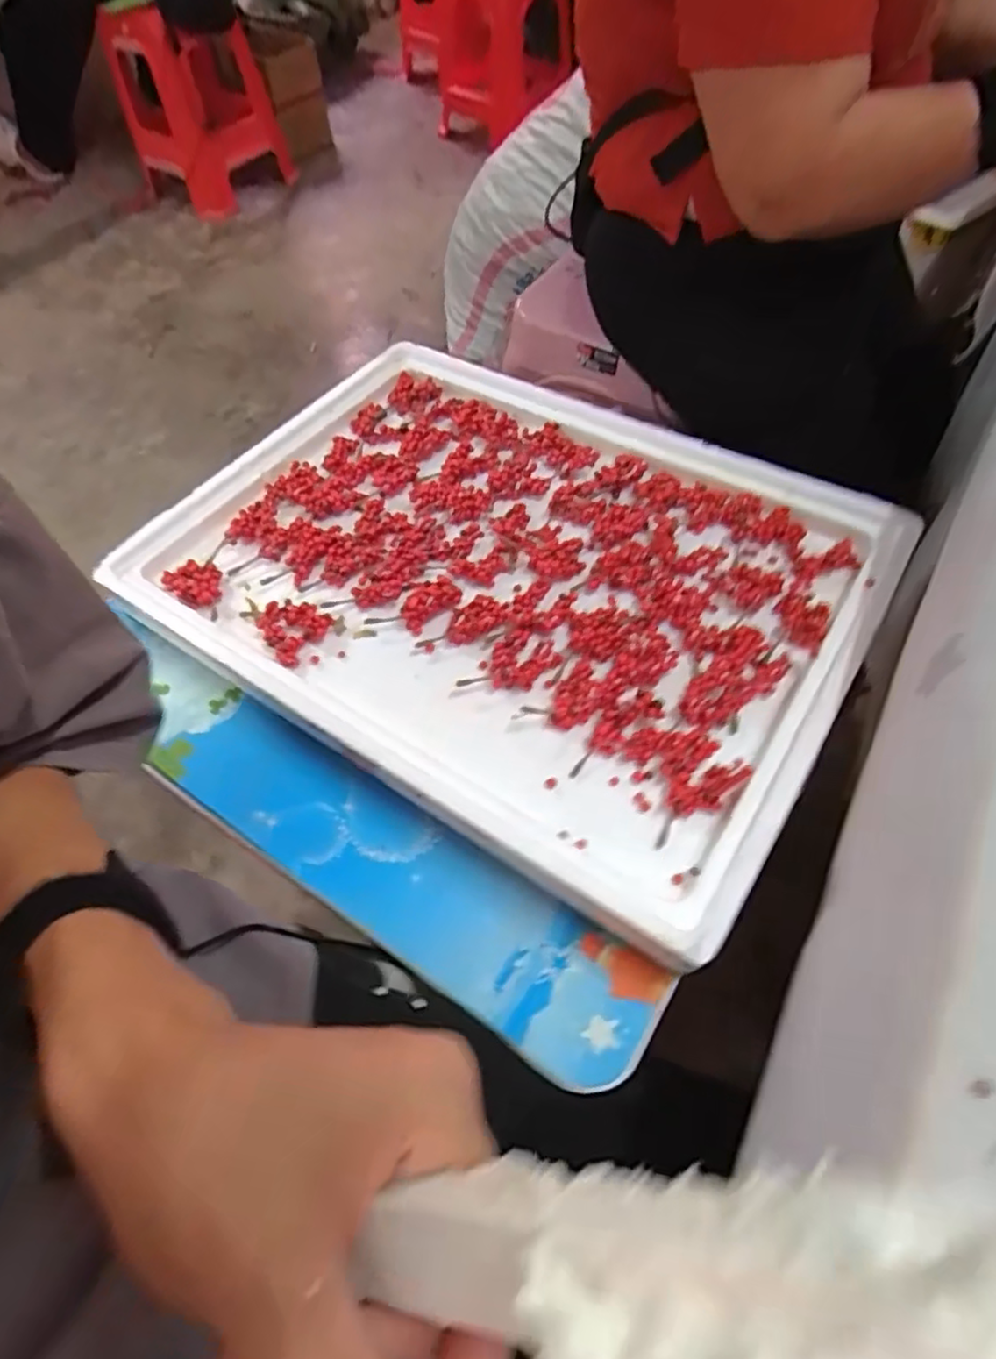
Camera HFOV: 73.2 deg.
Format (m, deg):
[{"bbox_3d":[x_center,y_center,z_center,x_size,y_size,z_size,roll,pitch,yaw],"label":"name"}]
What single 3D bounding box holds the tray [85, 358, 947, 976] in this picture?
[{"bbox_3d":[-0.001,-0.100,0.614,0.597,0.063,0.449,29,61,20],"label":"tray"}]

